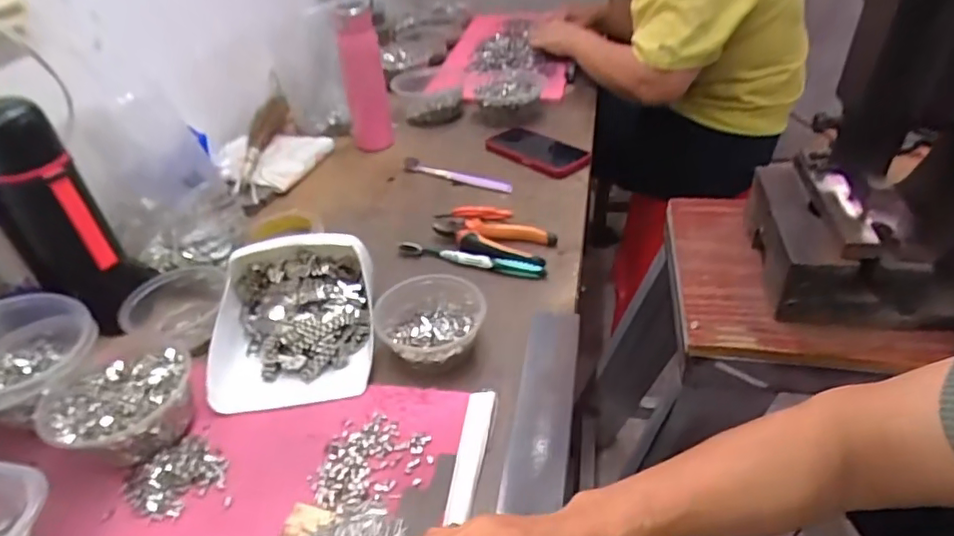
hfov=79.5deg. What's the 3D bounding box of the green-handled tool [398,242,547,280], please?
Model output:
[{"bbox_3d":[-0.009,-0.015,0.676,0.179,0.014,0.016,9,40,19],"label":"green-handled tool"}]

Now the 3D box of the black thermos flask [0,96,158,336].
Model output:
[{"bbox_3d":[-0.404,-0.042,0.566,0.085,0.232,0.080,-33,46,-32],"label":"black thermos flask"}]

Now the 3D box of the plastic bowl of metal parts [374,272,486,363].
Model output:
[{"bbox_3d":[-0.045,0.054,0.566,0.103,0.044,0.095,-4,37,3],"label":"plastic bowl of metal parts"}]

